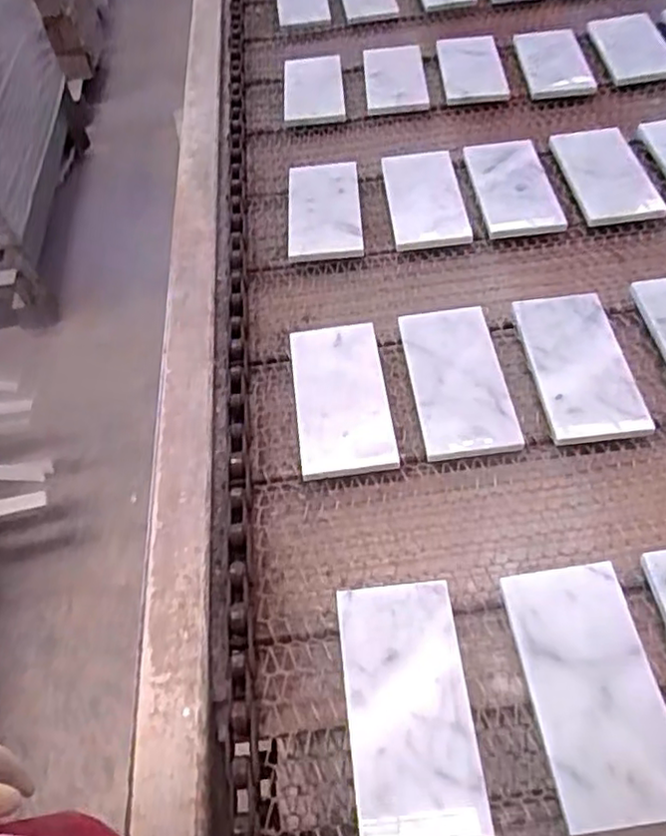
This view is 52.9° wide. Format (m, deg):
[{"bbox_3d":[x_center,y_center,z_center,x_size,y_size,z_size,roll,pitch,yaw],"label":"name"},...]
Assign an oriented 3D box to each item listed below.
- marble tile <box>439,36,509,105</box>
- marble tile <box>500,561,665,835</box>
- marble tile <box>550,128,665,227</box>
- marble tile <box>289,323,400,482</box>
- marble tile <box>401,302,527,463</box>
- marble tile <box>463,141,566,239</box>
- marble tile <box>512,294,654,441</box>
[{"bbox_3d":[0.181,-0.463,0.886,0.079,0.011,0.163,-4,49,8],"label":"marble tile"},{"bbox_3d":[0.165,0.170,0.426,0.076,0.004,0.152,-11,56,4],"label":"marble tile"},{"bbox_3d":[0.299,-0.269,0.739,0.081,0.015,0.148,-7,51,2],"label":"marble tile"},{"bbox_3d":[0.006,-0.020,0.574,0.077,0.014,0.152,-5,49,-3],"label":"marble tile"},{"bbox_3d":[0.106,-0.036,0.576,0.075,0.009,0.157,-9,50,4],"label":"marble tile"},{"bbox_3d":[0.194,-0.253,0.732,0.078,0.018,0.143,-7,51,2],"label":"marble tile"},{"bbox_3d":[0.210,-0.048,0.582,0.078,0.014,0.152,-9,49,5],"label":"marble tile"}]

